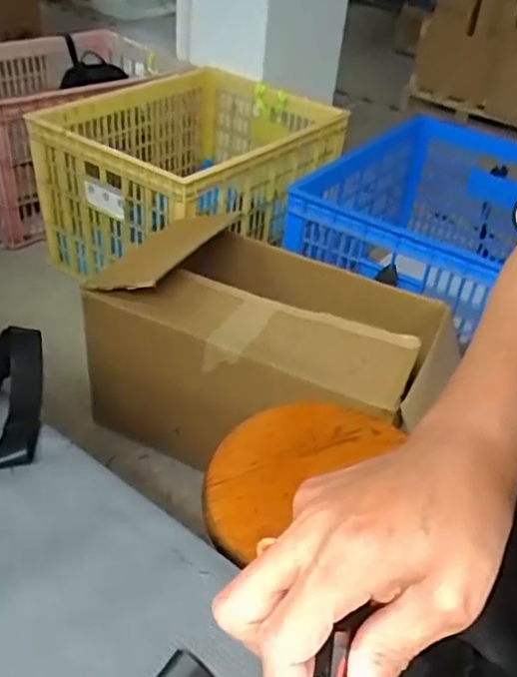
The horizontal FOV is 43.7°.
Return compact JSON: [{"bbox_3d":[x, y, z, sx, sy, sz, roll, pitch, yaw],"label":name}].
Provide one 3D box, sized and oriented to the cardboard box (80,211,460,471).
[{"bbox_3d":[-0.007,0.051,1.526,0.747,0.429,0.417,24,41,22],"label":"cardboard box"}]

